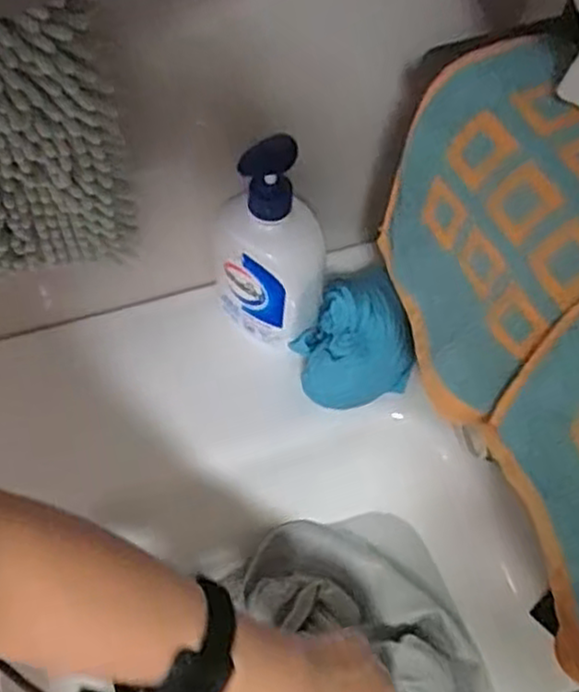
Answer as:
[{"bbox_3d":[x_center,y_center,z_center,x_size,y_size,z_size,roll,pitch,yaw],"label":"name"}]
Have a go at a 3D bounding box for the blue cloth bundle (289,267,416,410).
[{"bbox_3d":[0.048,-0.001,0.597,0.091,0.064,0.086,-16,60,-11],"label":"blue cloth bundle"}]

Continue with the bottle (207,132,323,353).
[{"bbox_3d":[-0.013,-0.074,0.554,0.079,0.178,0.051,28,61,15],"label":"bottle"}]

